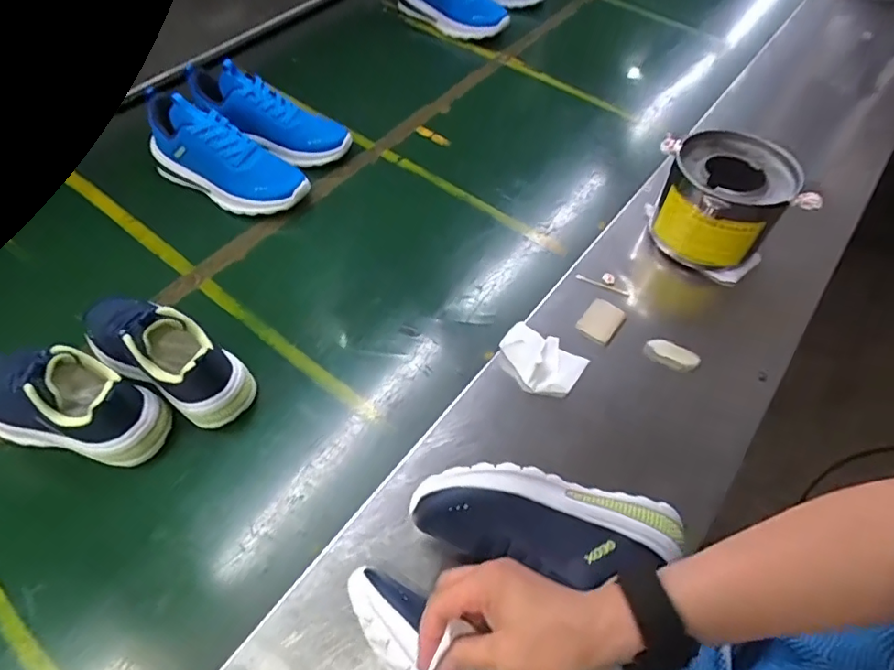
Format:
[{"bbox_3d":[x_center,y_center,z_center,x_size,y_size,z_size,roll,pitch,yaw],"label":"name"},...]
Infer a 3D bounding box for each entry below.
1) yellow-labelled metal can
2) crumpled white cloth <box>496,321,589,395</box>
[{"bbox_3d":[0.338,-0.159,0.684,0.135,0.123,0.149,26,59,15],"label":"yellow-labelled metal can"},{"bbox_3d":[0.105,0.030,0.611,0.094,0.042,0.073,26,59,17],"label":"crumpled white cloth"}]

